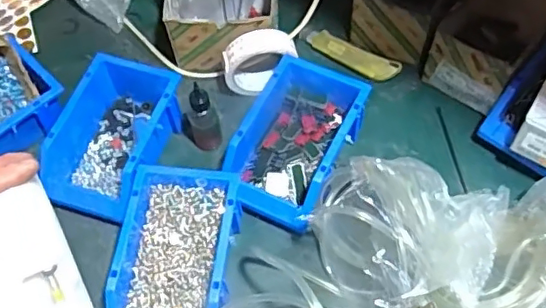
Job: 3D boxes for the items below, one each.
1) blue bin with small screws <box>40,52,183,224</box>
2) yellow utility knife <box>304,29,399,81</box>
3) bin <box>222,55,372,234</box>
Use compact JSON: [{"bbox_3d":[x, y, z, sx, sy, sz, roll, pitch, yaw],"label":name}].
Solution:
[{"bbox_3d":[-0.190,-0.020,0.694,0.126,0.081,0.188,14,62,10],"label":"blue bin with small screws"},{"bbox_3d":[0.103,-0.133,0.773,0.136,0.019,0.030,26,64,16],"label":"yellow utility knife"},{"bbox_3d":[0.025,-0.015,0.677,0.120,0.069,0.187,26,64,16],"label":"bin"}]

